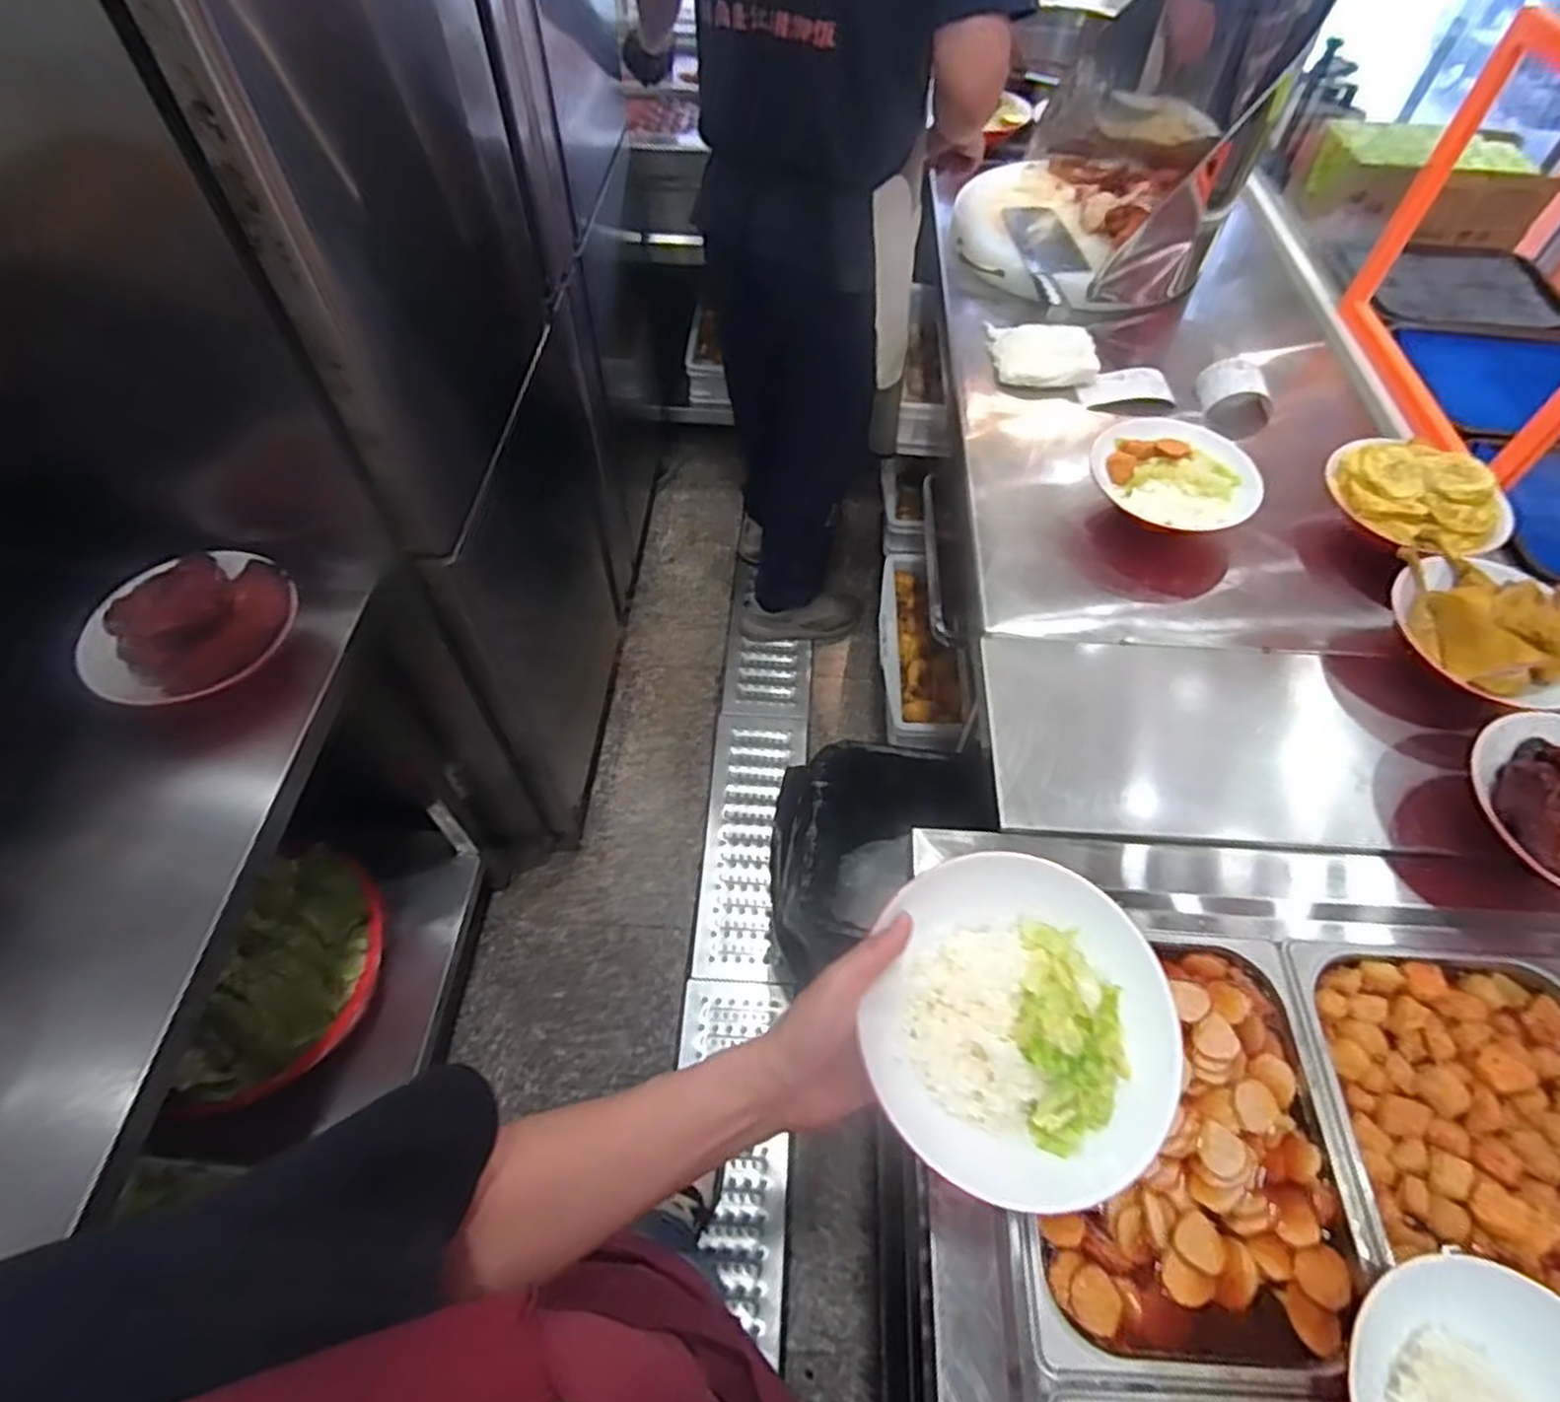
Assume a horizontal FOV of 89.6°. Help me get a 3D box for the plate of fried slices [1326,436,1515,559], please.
[{"bbox_3d":[0.750,-0.240,0.927,0.155,0.057,0.185,-9,57,-7],"label":"plate of fried slices"}]

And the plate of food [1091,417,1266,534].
[{"bbox_3d":[0.480,-0.272,0.969,0.197,0.068,0.157,37,63,21],"label":"plate of food"}]

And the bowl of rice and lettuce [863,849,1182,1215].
[{"bbox_3d":[0.147,0.192,0.478,0.179,0.051,0.190,0,56,-1],"label":"bowl of rice and lettuce"}]

